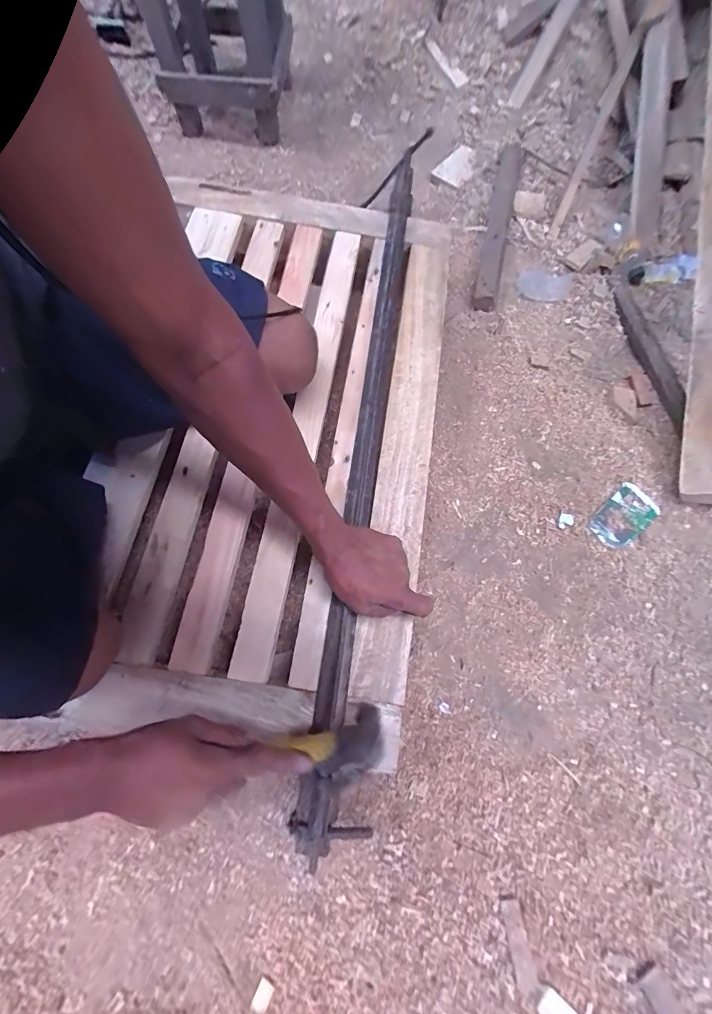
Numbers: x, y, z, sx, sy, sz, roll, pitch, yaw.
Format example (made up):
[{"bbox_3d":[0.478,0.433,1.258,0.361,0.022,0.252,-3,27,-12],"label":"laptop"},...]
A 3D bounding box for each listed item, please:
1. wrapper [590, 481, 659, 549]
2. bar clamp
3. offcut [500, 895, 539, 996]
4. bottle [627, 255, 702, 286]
[{"bbox_3d":[0.474,0.016,0.662,0.134,0.008,0.073,-36,71,-13],"label":"wrapper"},{"bbox_3d":[0.028,-0.176,0.602,0.071,0.051,1.063,6,69,3],"label":"bar clamp"},{"bbox_3d":[0.189,0.509,0.435,0.023,0.006,0.083,-9,71,-5],"label":"offcut"},{"bbox_3d":[0.714,-0.556,0.875,0.136,0.046,0.054,10,65,32],"label":"bottle"}]

